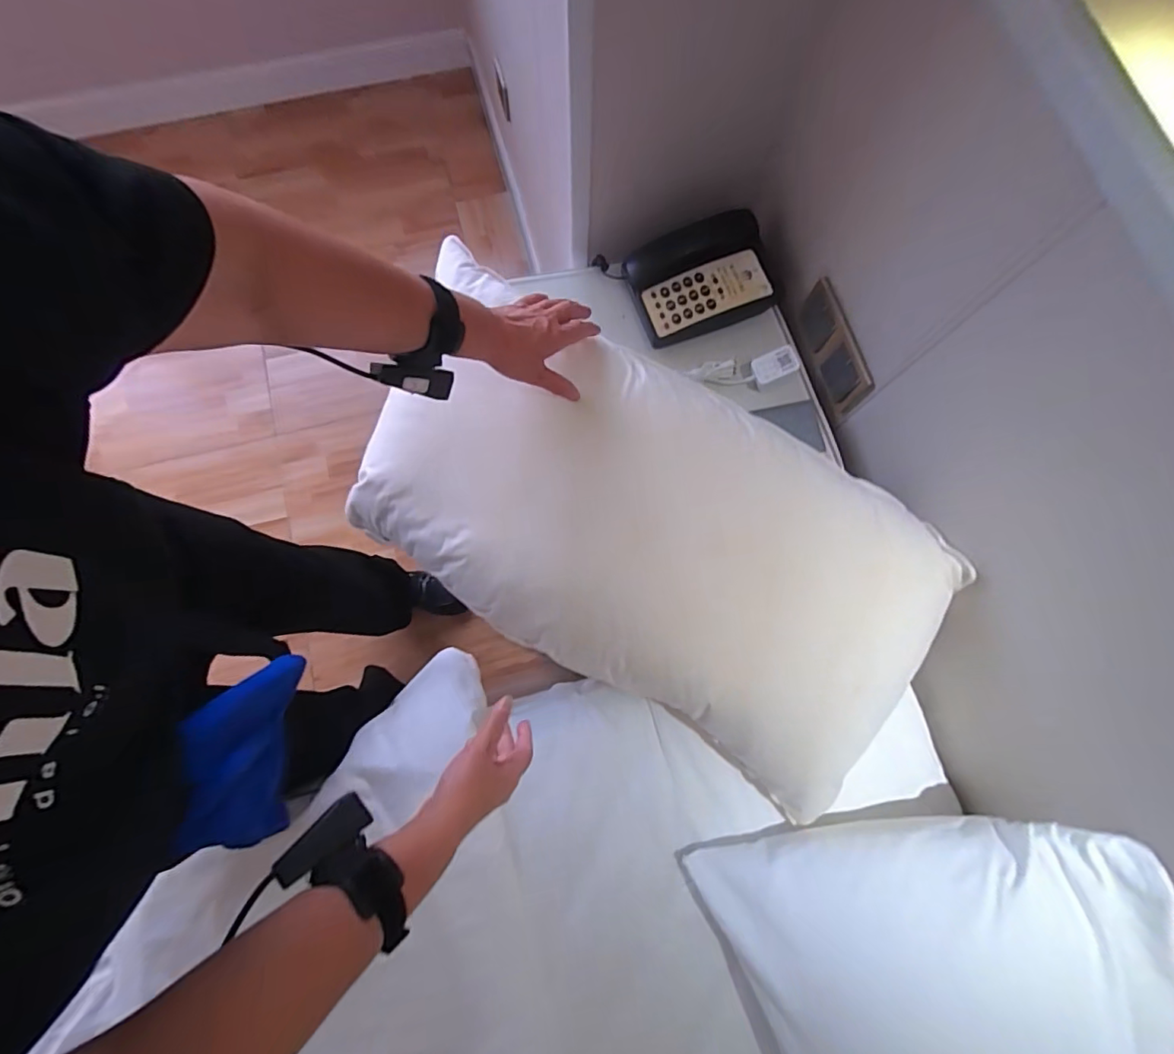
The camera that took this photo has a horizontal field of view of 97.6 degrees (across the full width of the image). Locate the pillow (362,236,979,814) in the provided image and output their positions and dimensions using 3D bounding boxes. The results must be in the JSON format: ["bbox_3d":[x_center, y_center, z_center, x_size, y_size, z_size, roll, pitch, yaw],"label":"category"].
[{"bbox_3d":[0.062,0.006,0.619,0.711,0.130,0.354,31,78,6],"label":"pillow"}]

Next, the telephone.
[{"bbox_3d":[0.173,-0.380,0.781,0.206,0.074,0.154,-15,78,-4],"label":"telephone"}]

